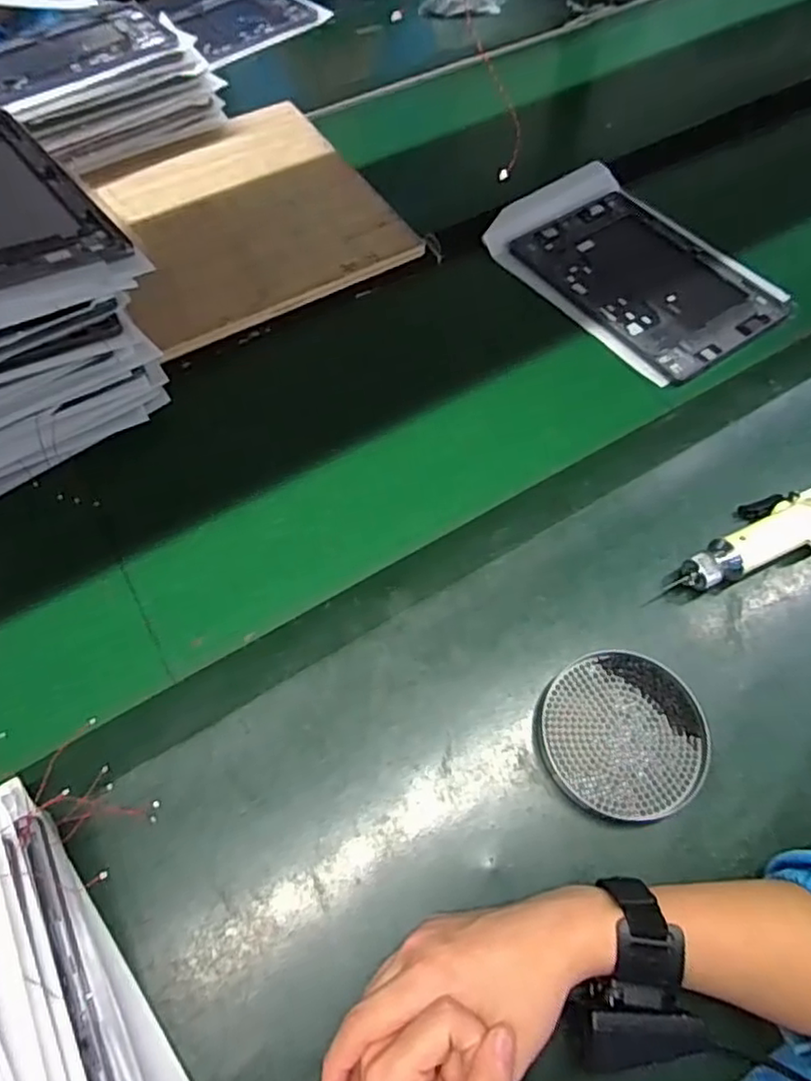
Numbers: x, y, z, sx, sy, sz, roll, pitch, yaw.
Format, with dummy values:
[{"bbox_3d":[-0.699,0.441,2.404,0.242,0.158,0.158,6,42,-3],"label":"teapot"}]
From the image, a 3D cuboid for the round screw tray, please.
[{"bbox_3d":[0.155,0.138,0.464,0.115,0.010,0.112,0,61,0],"label":"round screw tray"}]

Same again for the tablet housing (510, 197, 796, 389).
[{"bbox_3d":[0.256,-0.282,0.694,0.164,0.007,0.257,-31,65,-16],"label":"tablet housing"}]

